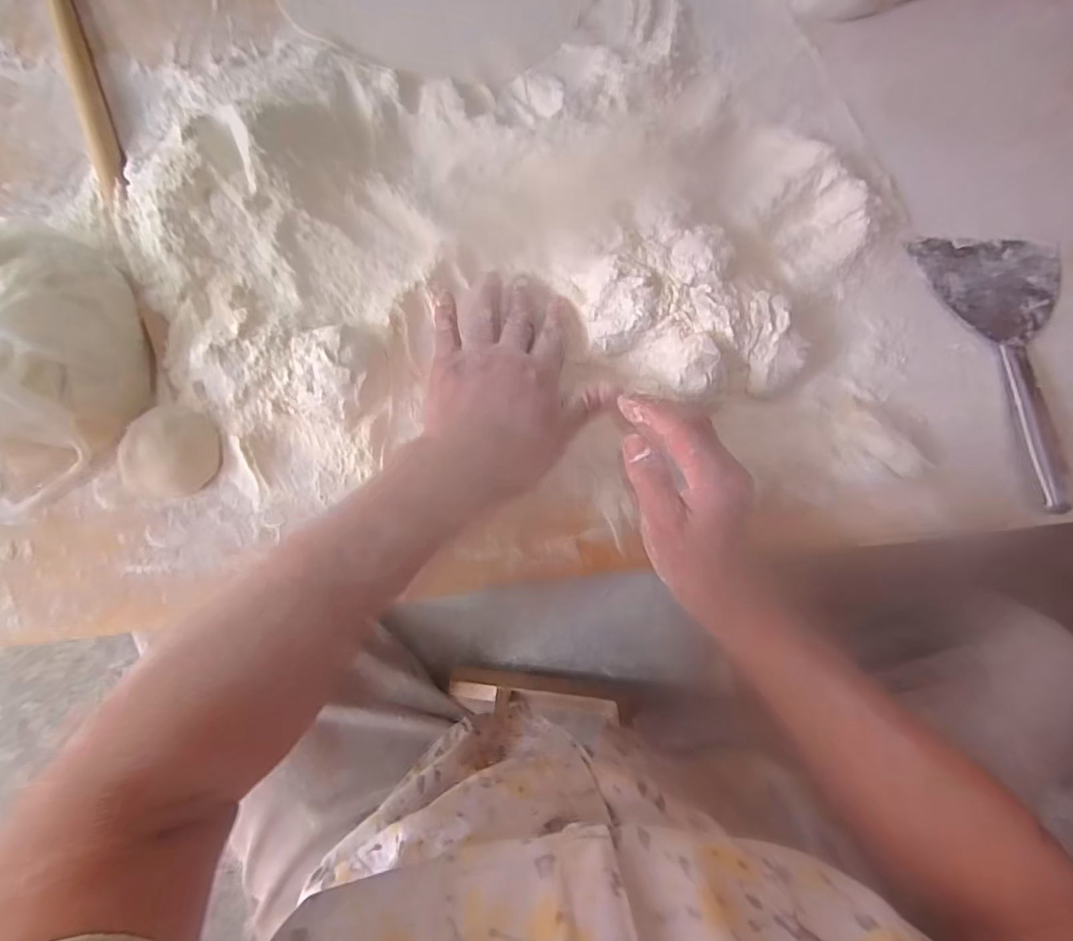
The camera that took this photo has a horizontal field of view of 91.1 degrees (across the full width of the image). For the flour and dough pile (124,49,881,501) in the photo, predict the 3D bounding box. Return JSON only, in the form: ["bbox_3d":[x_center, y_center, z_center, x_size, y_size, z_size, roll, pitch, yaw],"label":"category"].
[{"bbox_3d":[-0.028,-0.194,0.382,0.500,0.050,0.348,-13,77,-5],"label":"flour and dough pile"}]

